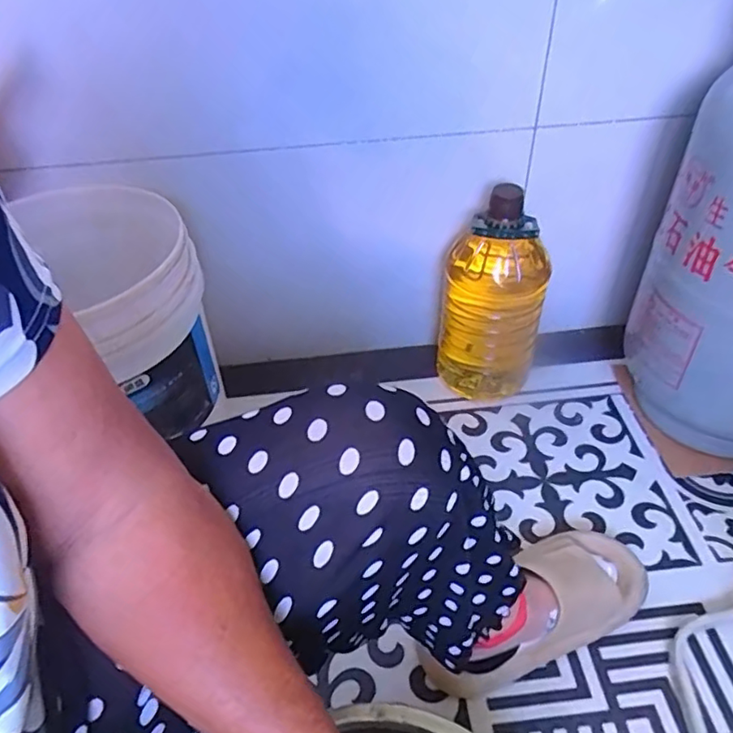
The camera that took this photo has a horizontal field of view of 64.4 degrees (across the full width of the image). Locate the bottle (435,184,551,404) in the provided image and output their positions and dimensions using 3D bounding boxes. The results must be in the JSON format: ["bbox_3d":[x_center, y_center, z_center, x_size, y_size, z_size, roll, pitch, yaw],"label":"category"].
[{"bbox_3d":[0.195,-0.111,0.910,0.152,0.347,0.134,7,45,12],"label":"bottle"}]

